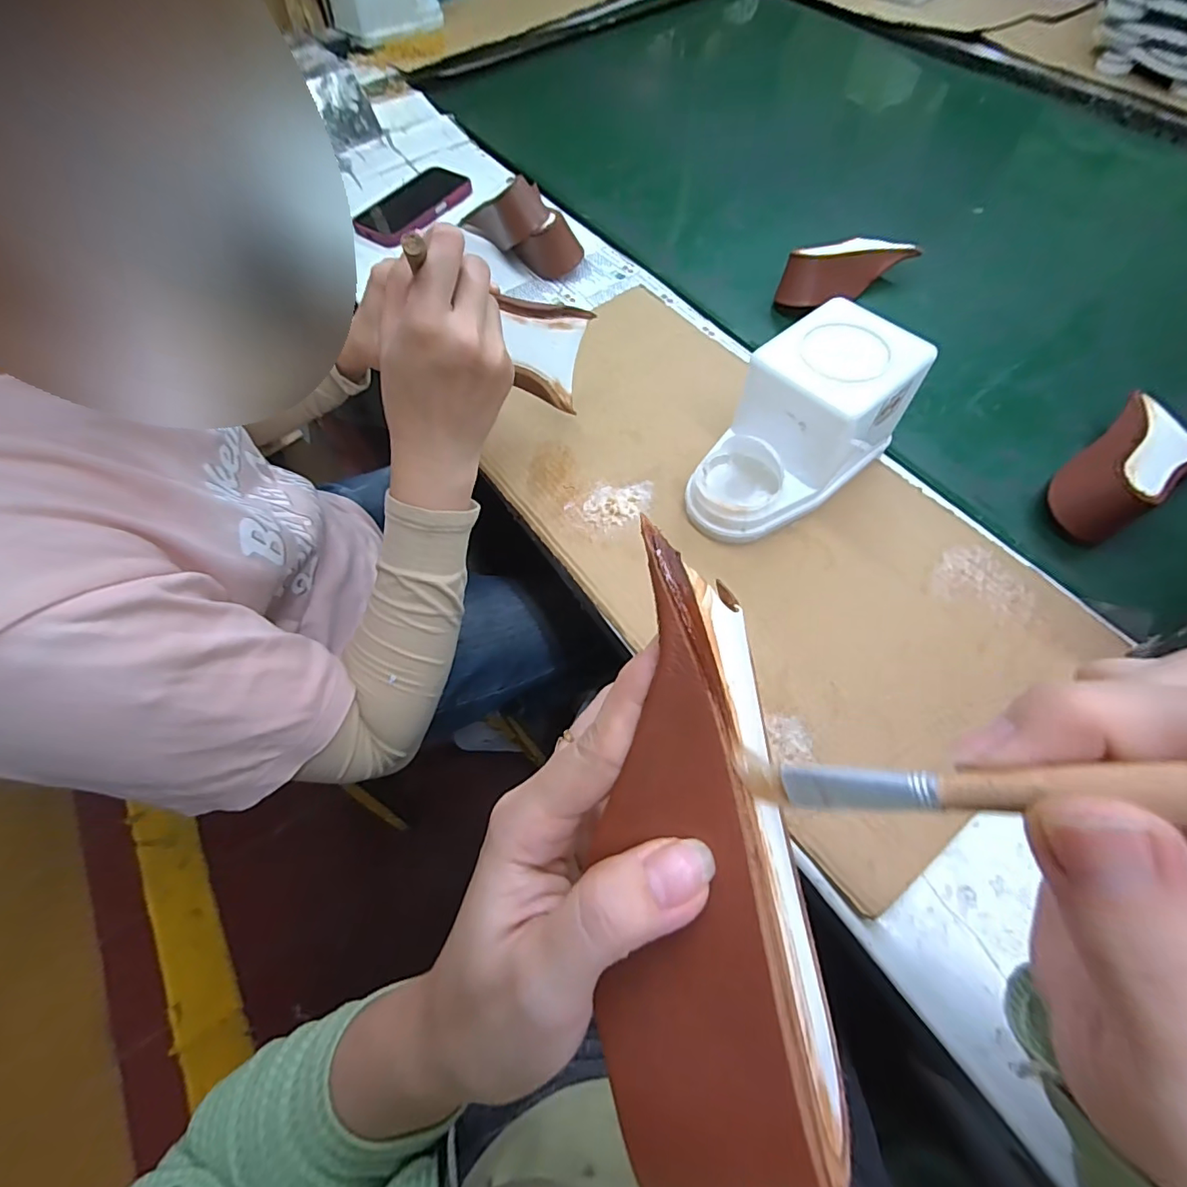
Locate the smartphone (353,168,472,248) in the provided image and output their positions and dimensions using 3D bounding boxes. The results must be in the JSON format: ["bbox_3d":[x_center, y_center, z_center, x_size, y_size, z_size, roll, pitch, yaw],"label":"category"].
[{"bbox_3d":[-0.238,-0.523,0.699,0.086,0.016,0.189,24,65,14],"label":"smartphone"}]

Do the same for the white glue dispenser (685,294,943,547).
[{"bbox_3d":[0.162,-0.128,0.420,0.183,0.108,0.101,-39,67,-18],"label":"white glue dispenser"}]

